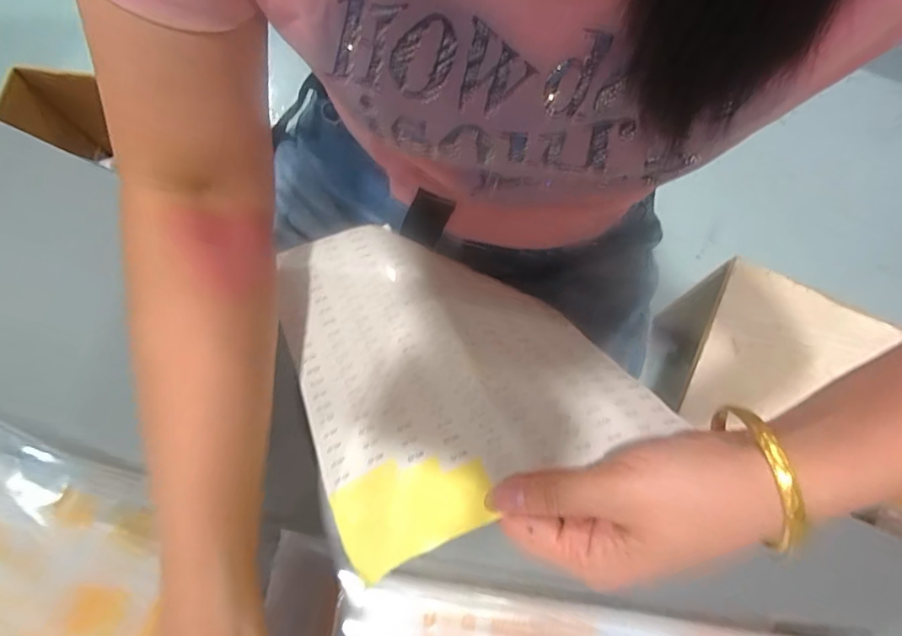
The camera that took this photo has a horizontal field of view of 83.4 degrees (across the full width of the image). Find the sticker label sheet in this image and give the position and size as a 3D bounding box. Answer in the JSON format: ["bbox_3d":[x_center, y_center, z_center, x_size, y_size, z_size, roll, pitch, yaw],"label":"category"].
[{"bbox_3d":[-0.009,0.006,0.311,0.177,0.081,0.214,-25,72,-8],"label":"sticker label sheet"}]

